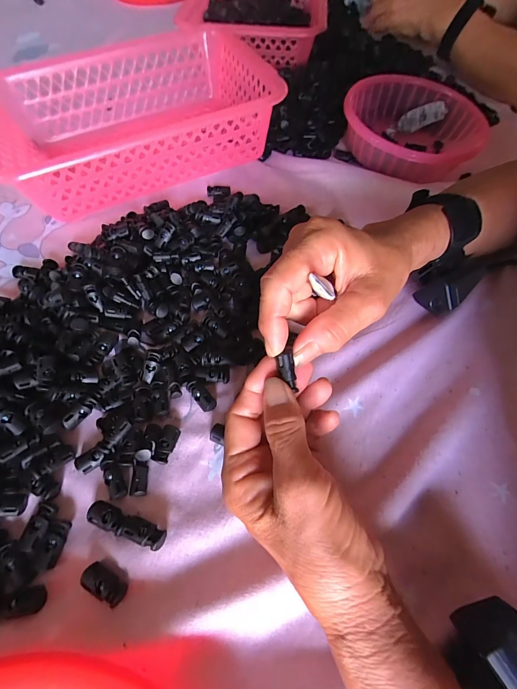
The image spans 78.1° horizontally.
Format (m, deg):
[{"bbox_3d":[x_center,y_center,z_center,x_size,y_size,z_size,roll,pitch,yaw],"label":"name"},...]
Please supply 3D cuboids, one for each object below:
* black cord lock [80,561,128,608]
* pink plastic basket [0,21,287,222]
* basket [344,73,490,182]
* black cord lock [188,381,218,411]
[{"bbox_3d":[-0.094,0.145,0.194,0.028,0.008,0.013,30,65,13],"label":"black cord lock"},{"bbox_3d":[-0.149,-0.268,0.381,0.299,0.088,0.212,-22,65,-13],"label":"pink plastic basket"},{"bbox_3d":[0.187,-0.270,0.404,0.158,0.052,0.159,1,62,-2],"label":"basket"},{"bbox_3d":[-0.046,0.042,0.254,0.011,0.011,0.028,-38,70,-20],"label":"black cord lock"}]

